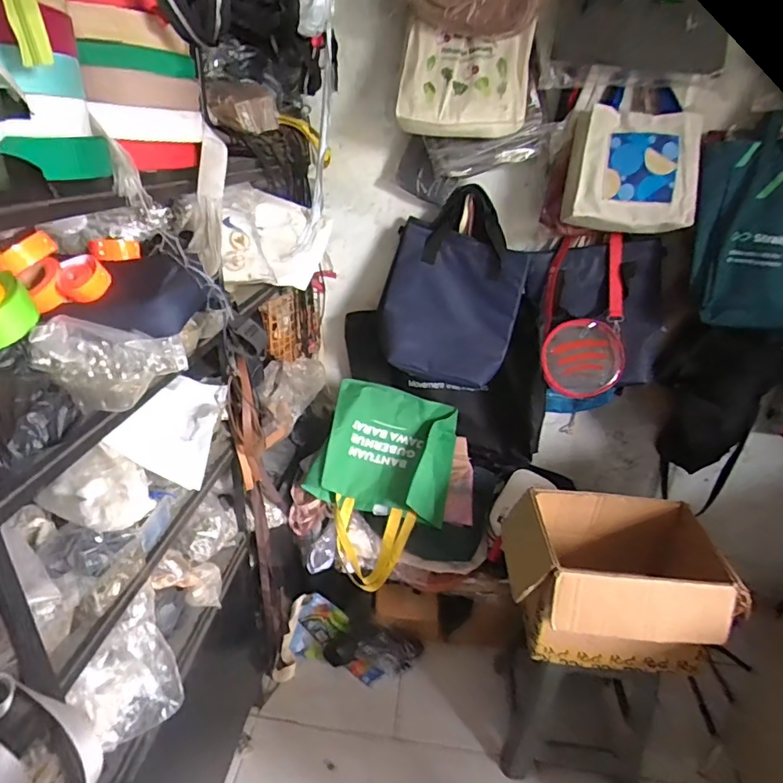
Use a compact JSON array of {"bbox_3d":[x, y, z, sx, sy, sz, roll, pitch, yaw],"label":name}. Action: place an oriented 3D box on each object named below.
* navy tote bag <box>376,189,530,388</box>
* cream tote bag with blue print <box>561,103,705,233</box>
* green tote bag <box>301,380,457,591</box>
[{"bbox_3d":[0.160,-0.257,1.361,0.362,0.436,0.167,7,27,7],"label":"navy tote bag"},{"bbox_3d":[0.540,-0.487,1.138,0.272,0.238,0.076,13,28,17],"label":"cream tote bag with blue print"},{"bbox_3d":[-0.038,0.272,1.488,0.392,0.564,0.120,20,-12,-4],"label":"green tote bag"}]

